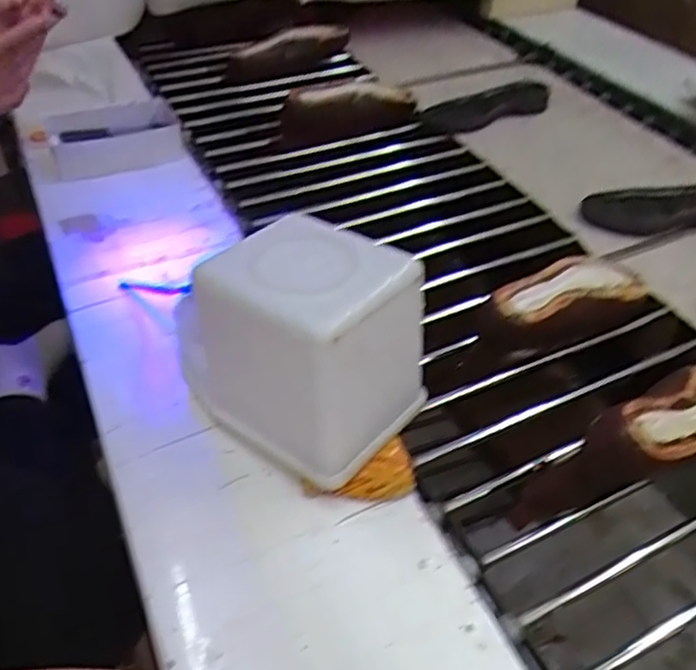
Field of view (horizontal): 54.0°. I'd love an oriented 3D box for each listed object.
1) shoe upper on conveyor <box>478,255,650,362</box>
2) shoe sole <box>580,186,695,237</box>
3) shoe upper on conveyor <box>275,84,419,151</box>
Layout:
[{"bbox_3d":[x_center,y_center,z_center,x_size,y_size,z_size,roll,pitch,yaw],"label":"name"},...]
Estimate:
[{"bbox_3d":[0.251,-0.032,0.808,0.224,0.102,0.079,-22,47,-24],"label":"shoe upper on conveyor"},{"bbox_3d":[0.514,-0.194,1.049,0.298,0.037,0.105,-2,42,-4],"label":"shoe sole"},{"bbox_3d":[0.007,-0.418,1.256,0.276,0.079,0.087,-13,44,-16],"label":"shoe upper on conveyor"}]

